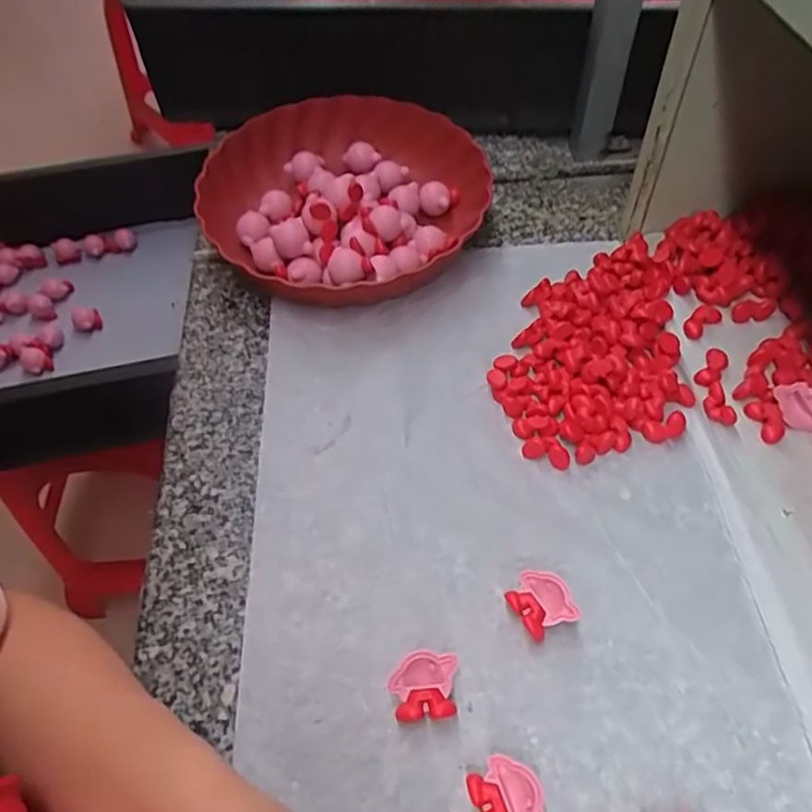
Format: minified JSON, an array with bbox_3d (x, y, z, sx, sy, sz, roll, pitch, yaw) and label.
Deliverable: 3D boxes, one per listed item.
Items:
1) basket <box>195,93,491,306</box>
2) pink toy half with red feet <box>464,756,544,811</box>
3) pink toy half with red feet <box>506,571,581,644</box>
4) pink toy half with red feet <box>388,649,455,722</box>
[{"bbox_3d":[-0.064,-0.188,0.574,0.241,0.058,0.235,26,58,18],"label":"basket"},{"bbox_3d":[0.049,0.193,0.317,0.034,0.015,0.035,-10,54,-6],"label":"pink toy half with red feet"},{"bbox_3d":[0.078,0.113,0.372,0.030,0.015,0.036,-27,58,-18],"label":"pink toy half with red feet"},{"bbox_3d":[0.009,0.151,0.348,0.035,0.015,0.032,-3,54,-2],"label":"pink toy half with red feet"}]

